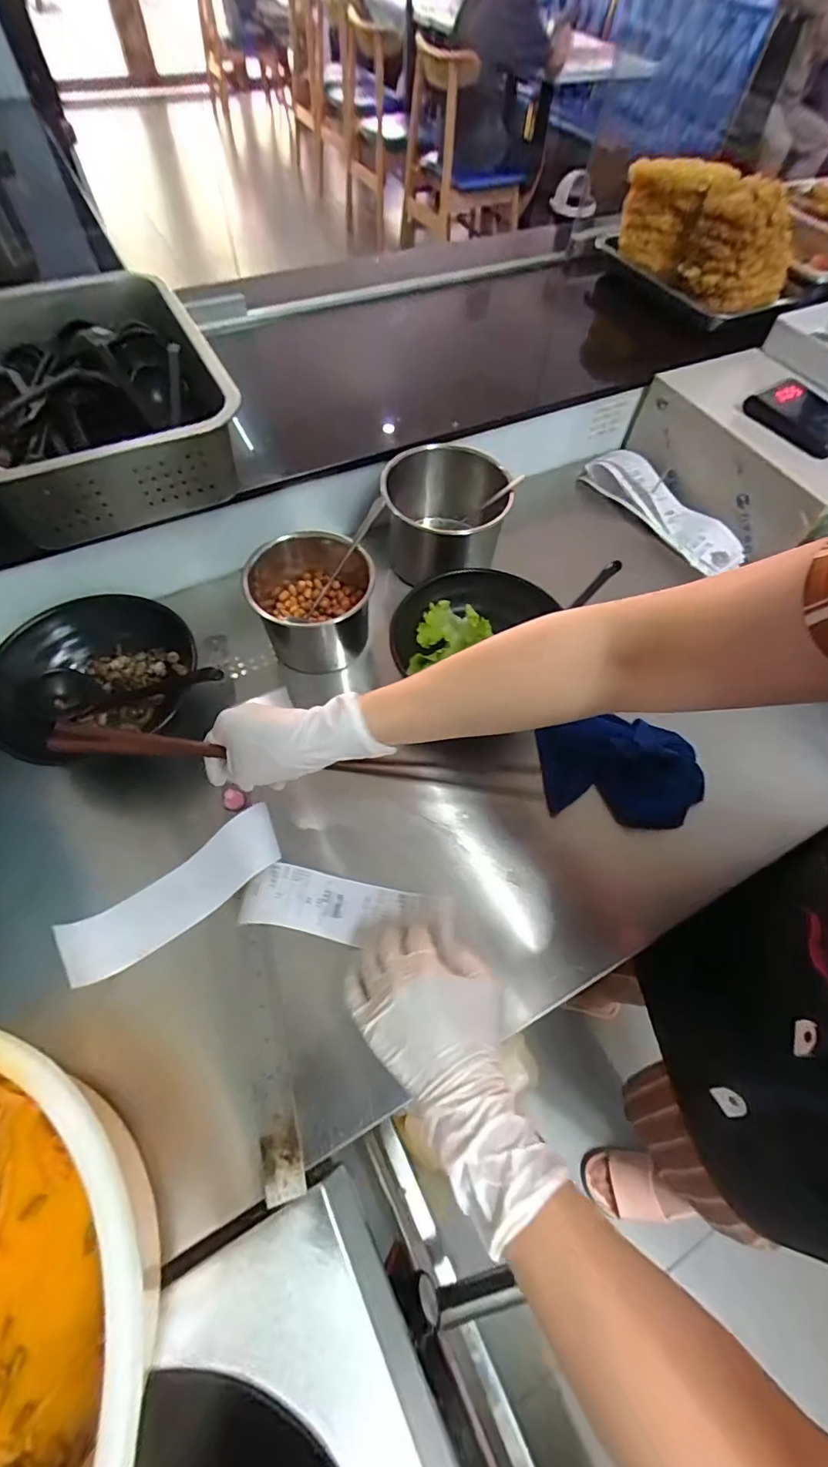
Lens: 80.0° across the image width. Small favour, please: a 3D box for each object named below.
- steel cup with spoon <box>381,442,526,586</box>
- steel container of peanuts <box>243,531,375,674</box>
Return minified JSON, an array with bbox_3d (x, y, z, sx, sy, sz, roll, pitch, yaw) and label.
[{"bbox_3d":[0.041,-0.264,0.617,0.143,0.106,0.145,1,62,-2],"label":"steel cup with spoon"},{"bbox_3d":[-0.110,-0.151,0.552,0.125,0.121,0.129,-13,63,-10],"label":"steel container of peanuts"}]

